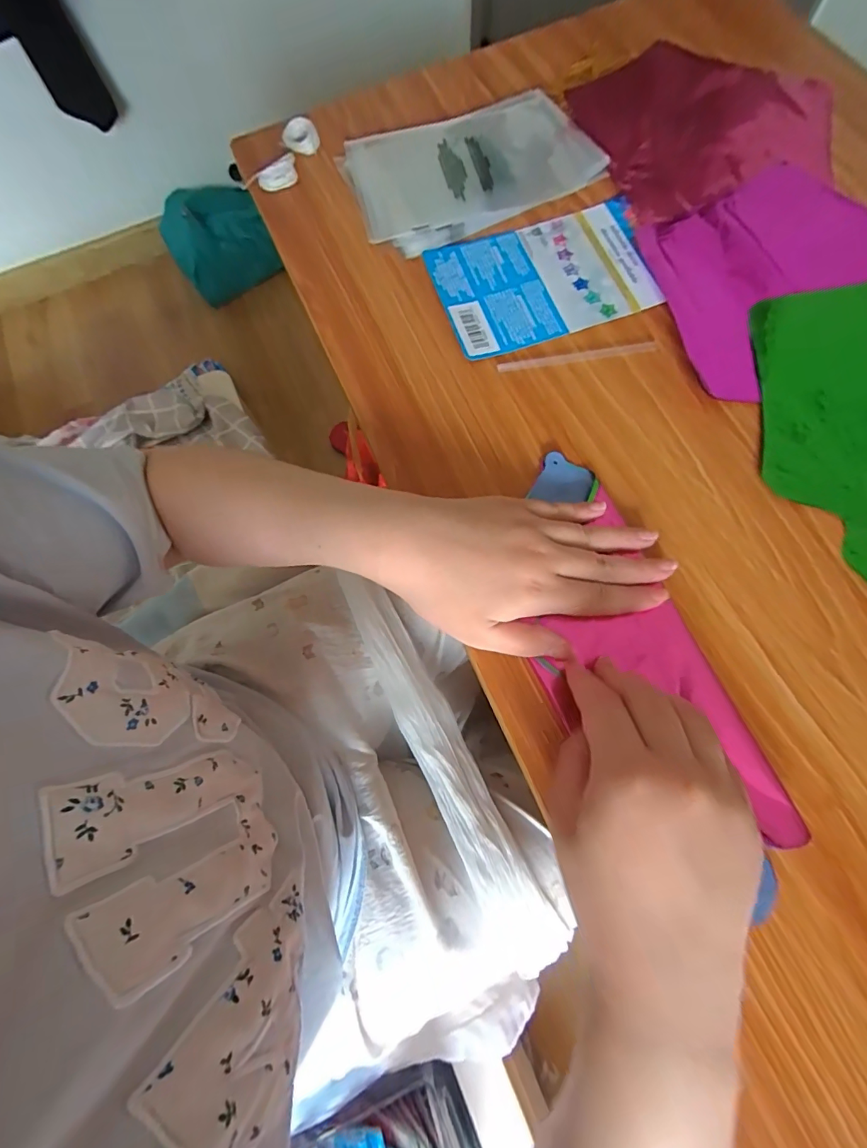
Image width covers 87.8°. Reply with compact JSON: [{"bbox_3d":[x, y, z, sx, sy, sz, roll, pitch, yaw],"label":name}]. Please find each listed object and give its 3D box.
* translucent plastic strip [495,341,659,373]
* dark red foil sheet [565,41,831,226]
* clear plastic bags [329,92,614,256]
[{"bbox_3d":[0.107,-0.163,0.336,0.118,0.004,0.009,-8,73,-1],"label":"translucent plastic strip"},{"bbox_3d":[0.244,-0.408,0.408,0.217,0.014,0.204,-13,73,-2],"label":"dark red foil sheet"},{"bbox_3d":[0.033,-0.354,0.395,0.206,0.011,0.140,-19,73,-4],"label":"clear plastic bags"}]

